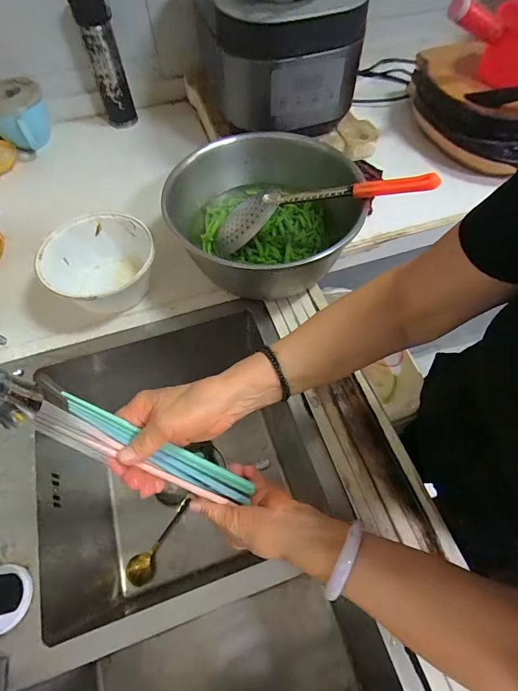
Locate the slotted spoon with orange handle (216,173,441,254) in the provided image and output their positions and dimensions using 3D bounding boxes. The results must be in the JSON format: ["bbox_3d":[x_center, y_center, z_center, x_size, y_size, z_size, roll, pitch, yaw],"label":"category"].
[{"bbox_3d":[0.081,-0.201,0.517,0.315,0.037,0.078,-8,60,16],"label":"slotted spoon with orange handle"}]

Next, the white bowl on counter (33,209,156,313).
[{"bbox_3d":[-0.245,-0.125,0.557,0.159,0.080,0.143,-27,65,-14],"label":"white bowl on counter"}]

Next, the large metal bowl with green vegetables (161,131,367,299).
[{"bbox_3d":[0.005,-0.187,0.562,0.249,0.130,0.271,0,61,0],"label":"large metal bowl with green vegetables"}]

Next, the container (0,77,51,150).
[{"bbox_3d":[-0.491,-0.472,0.730,0.118,0.076,0.134,-27,65,-14],"label":"container"}]

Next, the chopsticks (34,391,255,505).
[{"bbox_3d":[-0.094,0.109,0.346,0.026,0.224,0.034,-14,49,45],"label":"chopsticks"}]

